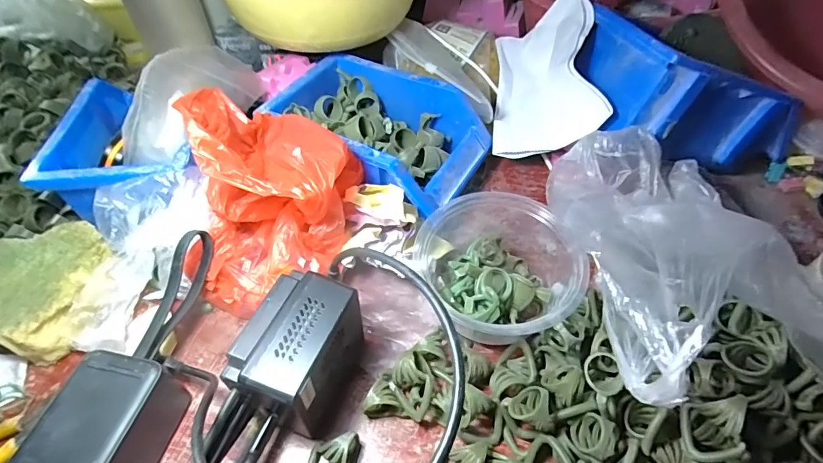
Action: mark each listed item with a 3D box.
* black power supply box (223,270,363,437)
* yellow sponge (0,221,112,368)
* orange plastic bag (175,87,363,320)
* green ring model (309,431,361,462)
[{"bbox_3d":[-0.067,0.078,0.282,0.050,0.072,0.077,18,54,17],"label":"black power supply box"},{"bbox_3d":[-0.284,0.037,0.335,0.107,0.034,0.096,14,53,13],"label":"yellow sponge"},{"bbox_3d":[-0.104,-0.026,0.326,0.112,0.112,0.124,13,52,13],"label":"orange plastic bag"},{"bbox_3d":[-0.049,0.140,0.267,0.031,0.022,0.033,-2,51,1],"label":"green ring model"}]

